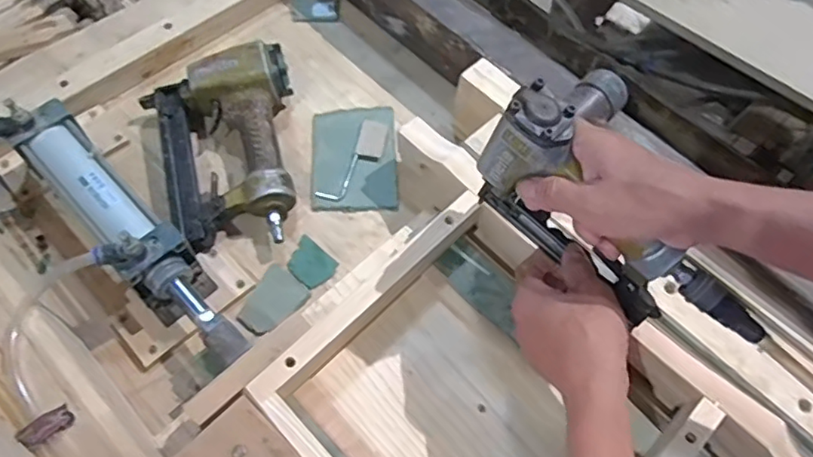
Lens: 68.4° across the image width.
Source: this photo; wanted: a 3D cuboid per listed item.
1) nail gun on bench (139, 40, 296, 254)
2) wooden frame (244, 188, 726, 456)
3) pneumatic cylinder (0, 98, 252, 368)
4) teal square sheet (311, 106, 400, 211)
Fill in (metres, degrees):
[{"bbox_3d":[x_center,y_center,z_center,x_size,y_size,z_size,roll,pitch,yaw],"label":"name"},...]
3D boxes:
[{"bbox_3d":[-0.191,-0.087,0.628,0.155,0.060,0.217,-10,63,-9],"label":"nail gun on bench"},{"bbox_3d":[0.068,0.144,0.514,0.290,0.062,0.316,-40,71,-22],"label":"wooden frame"},{"bbox_3d":[-0.257,0.005,0.556,0.319,0.087,0.066,42,67,17],"label":"pneumatic cylinder"},{"bbox_3d":[-0.057,-0.078,0.664,0.093,0.006,0.126,-2,66,-2],"label":"teal square sheet"}]

